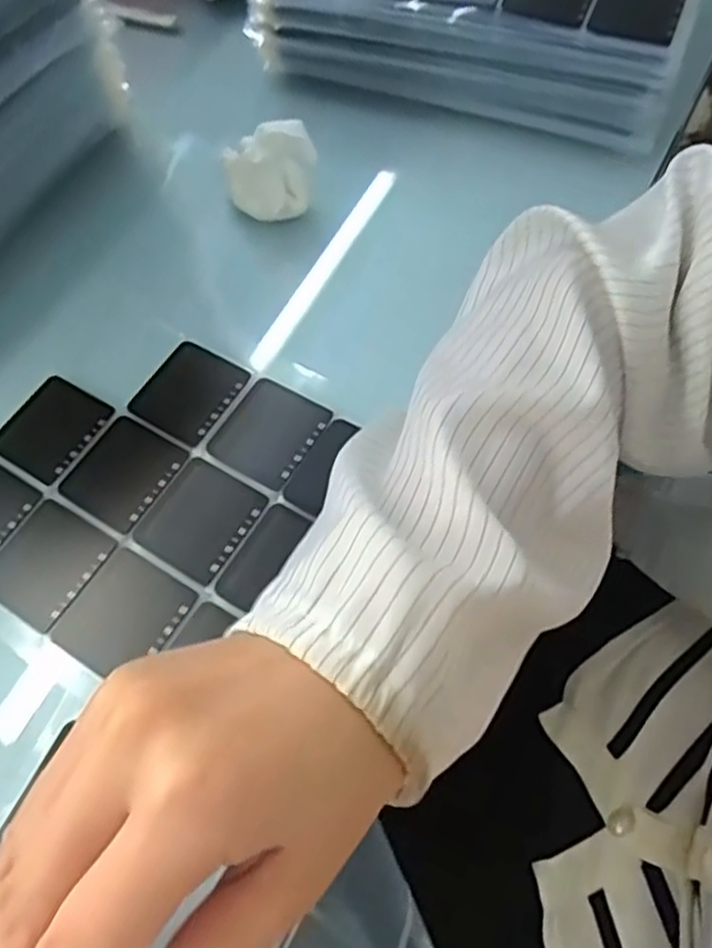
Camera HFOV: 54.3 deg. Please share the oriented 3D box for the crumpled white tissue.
[{"bbox_3d":[-0.056,-0.189,0.430,0.056,0.048,0.034,2,63,5],"label":"crumpled white tissue"}]

